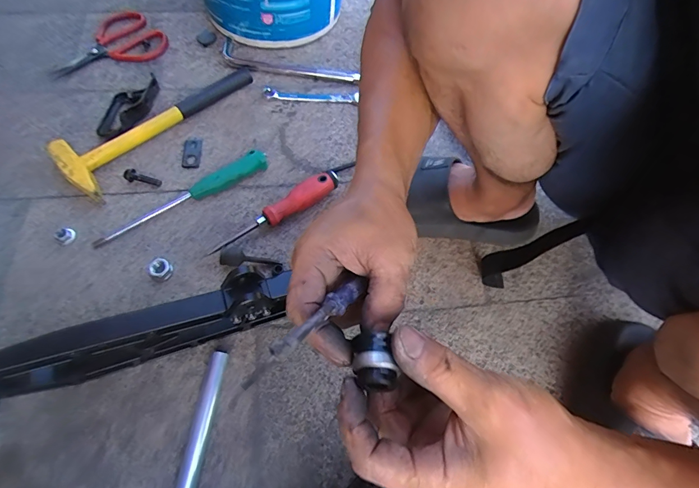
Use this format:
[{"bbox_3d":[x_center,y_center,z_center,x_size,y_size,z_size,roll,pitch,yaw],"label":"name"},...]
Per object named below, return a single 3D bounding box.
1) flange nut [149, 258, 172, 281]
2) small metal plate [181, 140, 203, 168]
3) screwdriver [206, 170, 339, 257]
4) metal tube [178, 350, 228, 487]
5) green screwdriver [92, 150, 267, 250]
[{"bbox_3d":[-0.235,0.030,0.491,0.026,0.012,0.024,2,63,-3],"label":"flange nut"},{"bbox_3d":[-0.233,-0.134,0.582,0.025,0.004,0.050,0,63,-4],"label":"small metal plate"},{"bbox_3d":[-0.096,-0.044,0.530,0.190,0.030,0.036,-38,71,-20],"label":"screwdriver"},{"bbox_3d":[-0.157,0.199,0.414,0.018,0.016,0.166,7,63,0],"label":"metal tube"},{"bbox_3d":[-0.223,-0.062,0.537,0.246,0.022,0.029,-34,70,-19],"label":"green screwdriver"}]

